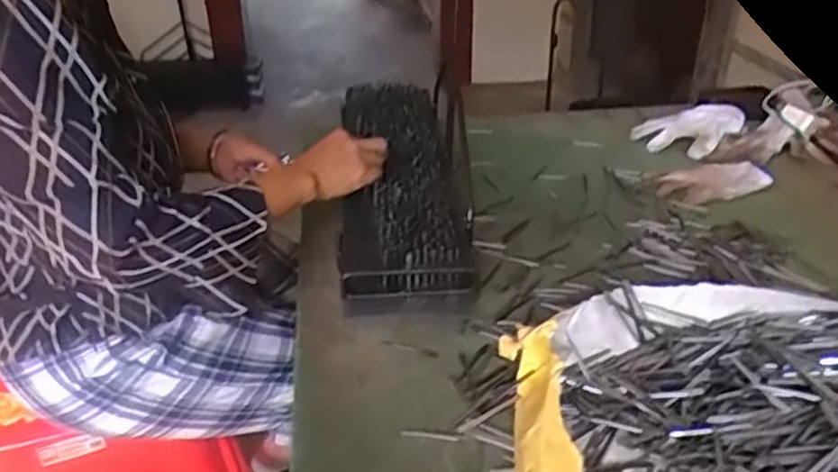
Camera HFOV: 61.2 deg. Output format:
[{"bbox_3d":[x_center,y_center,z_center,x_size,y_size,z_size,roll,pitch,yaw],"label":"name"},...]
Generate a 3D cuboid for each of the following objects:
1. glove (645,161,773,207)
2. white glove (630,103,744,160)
[{"bbox_3d":[0.441,-0.084,1.070,0.190,0.018,0.111,-12,33,-17],"label":"glove"},{"bbox_3d":[0.464,-0.188,1.212,0.165,0.048,0.122,-12,33,-17],"label":"white glove"}]

